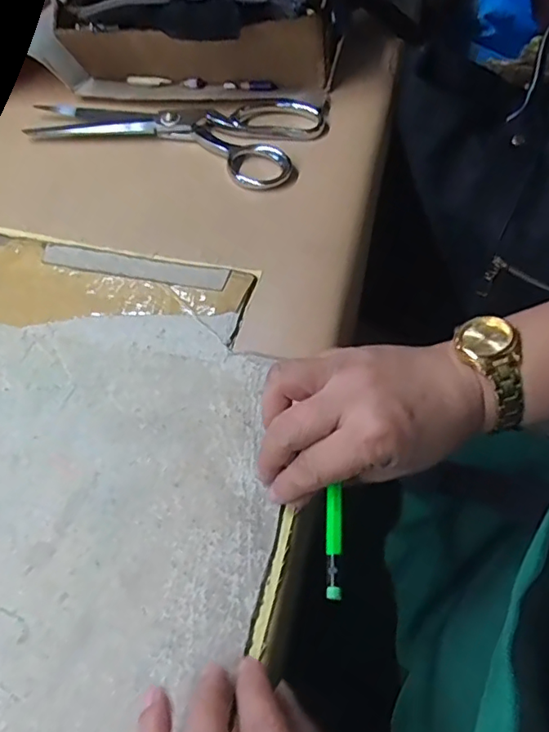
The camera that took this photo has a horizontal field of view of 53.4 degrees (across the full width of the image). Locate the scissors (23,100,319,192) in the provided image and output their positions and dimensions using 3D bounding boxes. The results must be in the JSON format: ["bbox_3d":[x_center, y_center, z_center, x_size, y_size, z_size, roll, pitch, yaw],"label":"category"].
[{"bbox_3d":[-0.085,-0.193,0.440,0.232,0.013,0.086,14,62,11],"label":"scissors"}]

